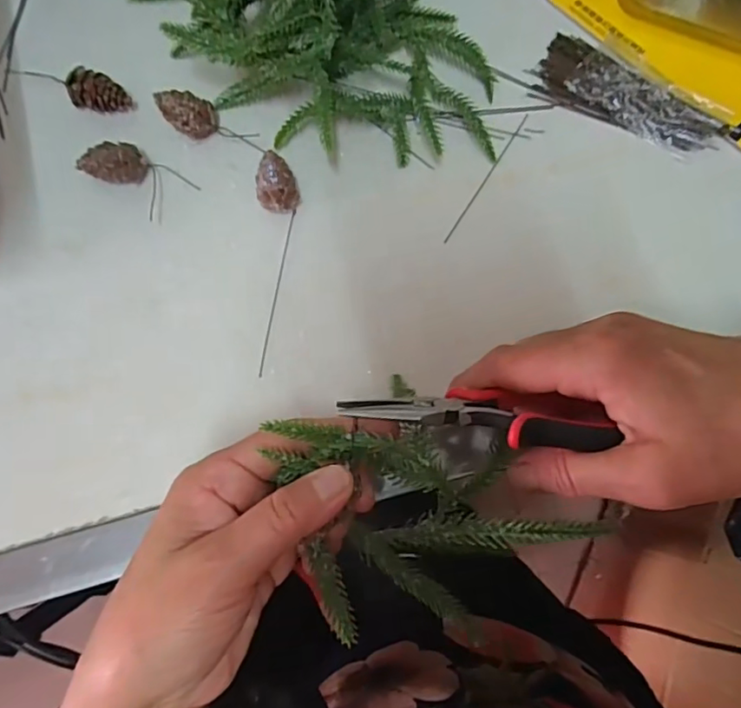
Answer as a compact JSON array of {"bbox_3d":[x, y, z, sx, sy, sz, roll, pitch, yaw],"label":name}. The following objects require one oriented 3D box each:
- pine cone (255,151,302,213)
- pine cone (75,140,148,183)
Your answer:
[{"bbox_3d":[-0.053,-0.099,0.324,0.022,0.019,0.036,-6,77,-2],"label":"pine cone"},{"bbox_3d":[-0.148,-0.108,0.323,0.035,0.021,0.020,-1,77,-1],"label":"pine cone"}]

